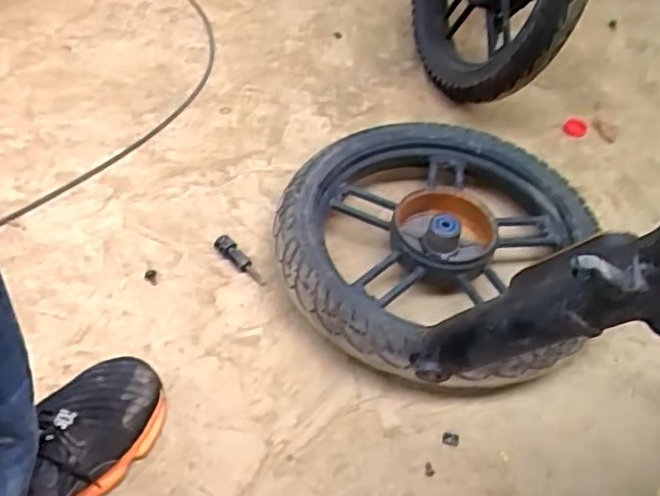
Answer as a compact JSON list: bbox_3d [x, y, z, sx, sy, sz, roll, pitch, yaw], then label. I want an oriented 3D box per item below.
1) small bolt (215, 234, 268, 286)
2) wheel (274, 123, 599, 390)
[{"bbox_3d":[-0.106,0.016,0.798,0.082,0.014,0.018,44,58,14],"label":"small bolt"},{"bbox_3d":[0.116,-0.003,0.785,0.337,0.080,0.365,2,48,-2],"label":"wheel"}]

